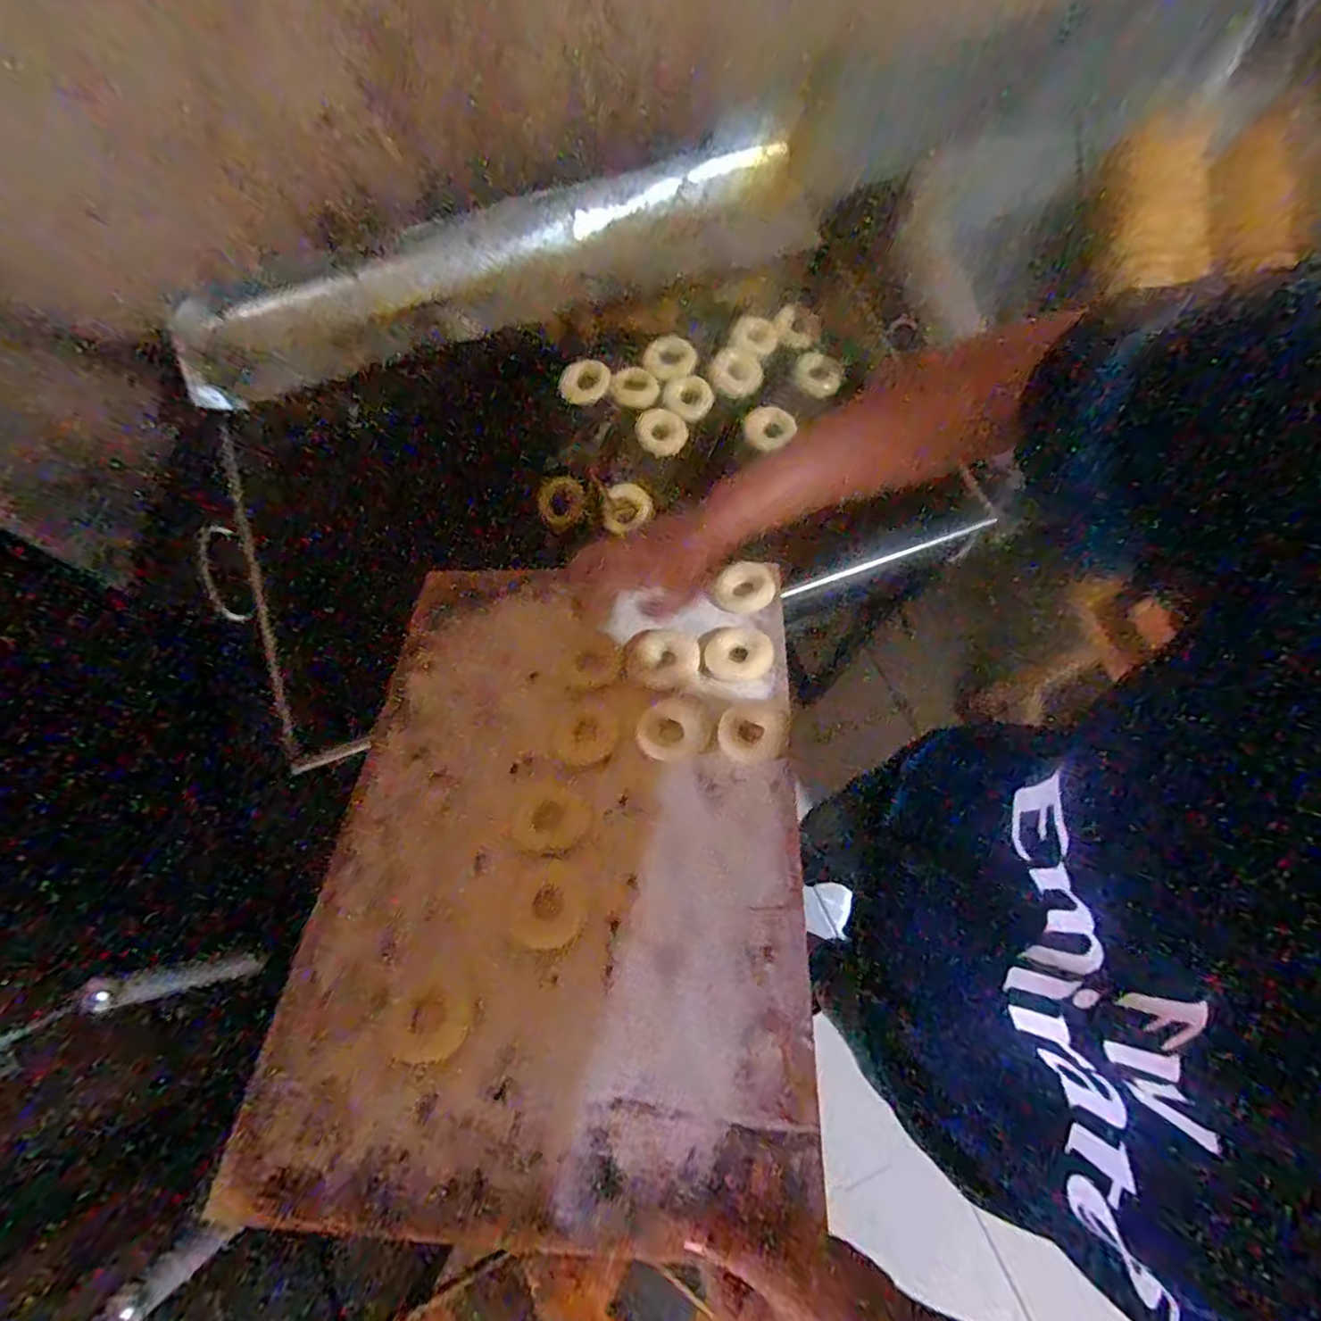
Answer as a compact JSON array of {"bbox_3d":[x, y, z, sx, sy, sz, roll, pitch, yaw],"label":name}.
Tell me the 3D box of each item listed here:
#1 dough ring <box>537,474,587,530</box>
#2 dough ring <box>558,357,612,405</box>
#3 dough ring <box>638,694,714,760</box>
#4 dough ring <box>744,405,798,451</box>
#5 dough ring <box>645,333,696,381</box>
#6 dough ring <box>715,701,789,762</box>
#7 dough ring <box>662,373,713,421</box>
[{"bbox_3d":[-0.129,-0.211,0.851,0.066,0.024,0.058,-24,75,-8],"label":"dough ring"},{"bbox_3d":[-0.106,-0.394,0.909,0.066,0.010,0.073,37,76,9],"label":"dough ring"},{"bbox_3d":[0.015,0.065,0.632,0.065,0.019,0.071,30,75,8],"label":"dough ring"},{"bbox_3d":[0.157,-0.336,0.926,0.069,0.011,0.066,0,73,-1],"label":"dough ring"},{"bbox_3d":[0.014,-0.434,0.921,0.069,0.019,0.061,12,73,2],"label":"dough ring"},{"bbox_3d":[0.089,0.068,0.622,0.064,0.015,0.061,0,73,-1],"label":"dough ring"},{"bbox_3d":[0.039,-0.378,0.924,0.068,0.014,0.069,0,73,-1],"label":"dough ring"}]

